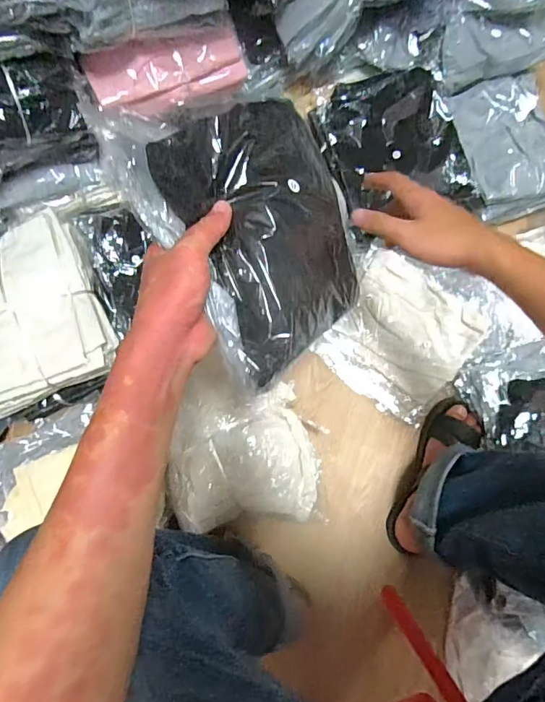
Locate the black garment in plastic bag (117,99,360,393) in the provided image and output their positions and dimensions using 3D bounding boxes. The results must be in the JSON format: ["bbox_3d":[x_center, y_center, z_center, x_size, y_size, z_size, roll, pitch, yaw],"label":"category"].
[{"bbox_3d":[-0.004,-0.106,0.400,0.189,0.029,0.212,-36,106,-32],"label":"black garment in plastic bag"}]

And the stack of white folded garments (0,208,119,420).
[{"bbox_3d":[-0.395,-0.060,0.719,0.227,0.070,0.259,-22,77,-4],"label":"stack of white folded garments"}]

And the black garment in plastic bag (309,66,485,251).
[{"bbox_3d":[0.201,-0.340,0.767,0.224,0.054,0.274,-17,87,8],"label":"black garment in plastic bag"}]

